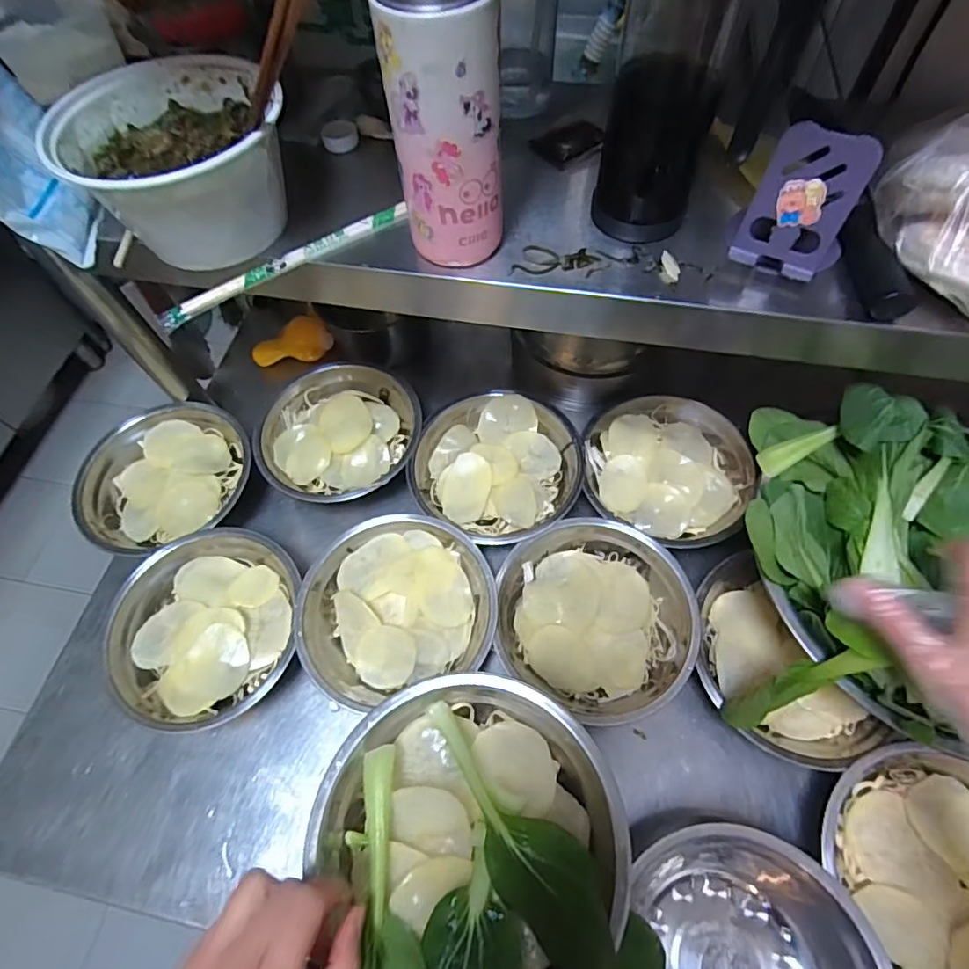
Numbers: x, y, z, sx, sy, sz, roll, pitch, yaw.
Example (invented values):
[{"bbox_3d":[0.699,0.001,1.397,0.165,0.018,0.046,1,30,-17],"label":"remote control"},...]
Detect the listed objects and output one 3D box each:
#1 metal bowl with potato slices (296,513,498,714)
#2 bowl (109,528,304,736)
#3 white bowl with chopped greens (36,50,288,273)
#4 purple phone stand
[{"bbox_3d":[-0.089,0.119,0.547,0.186,0.048,0.174,-1,63,3],"label":"metal bowl with potato slices"},{"bbox_3d":[-0.277,0.140,0.539,0.179,0.061,0.191,-1,63,3],"label":"bowl"},{"bbox_3d":[-0.218,-0.232,0.398,0.146,0.079,0.167,-40,67,-16],"label":"white bowl with chopped greens"},{"bbox_3d":[0.213,-0.188,0.354,0.070,0.083,0.058,29,68,17],"label":"purple phone stand"}]

